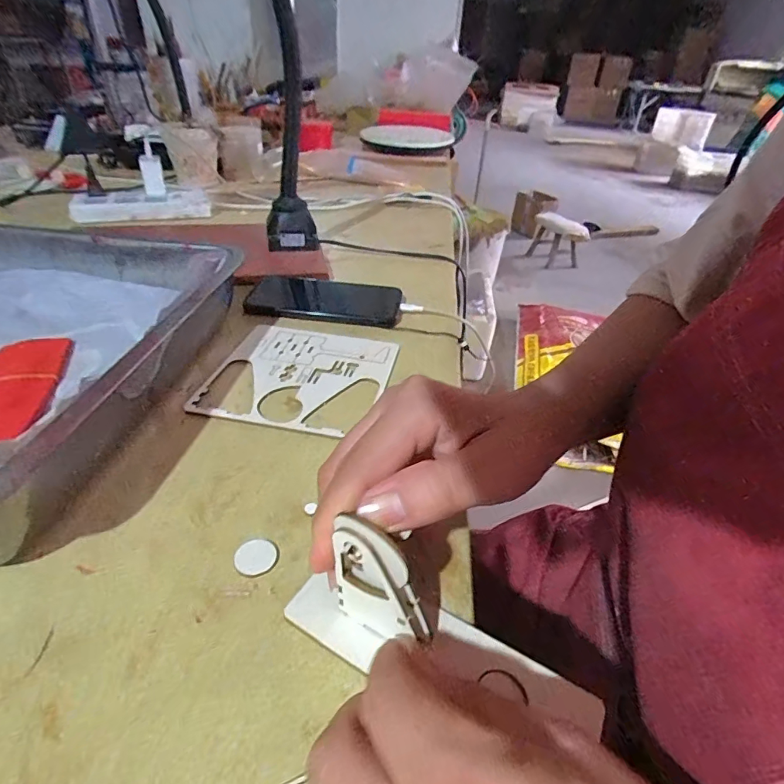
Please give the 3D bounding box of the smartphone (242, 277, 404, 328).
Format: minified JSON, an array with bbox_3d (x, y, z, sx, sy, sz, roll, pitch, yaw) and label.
[{"bbox_3d":[-0.073,-0.102,0.507,0.164,0.010,0.082,7,37,4],"label":"smartphone"}]

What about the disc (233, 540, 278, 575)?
[{"bbox_3d":[-0.075,0.091,0.255,0.022,0.004,0.022,2,36,-2],"label":"disc"}]

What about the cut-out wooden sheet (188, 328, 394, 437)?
[{"bbox_3d":[-0.077,-0.017,0.399,0.142,0.006,0.139,9,37,7],"label":"cut-out wooden sheet"}]

